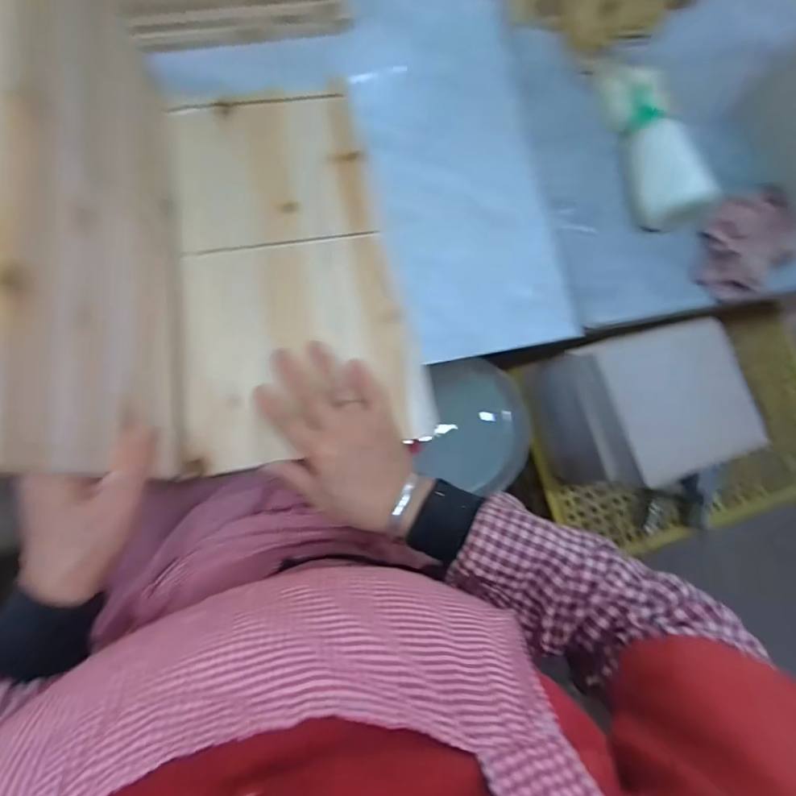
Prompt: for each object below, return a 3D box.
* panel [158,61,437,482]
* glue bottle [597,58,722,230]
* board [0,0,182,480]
[{"bbox_3d":[-0.103,-0.130,0.447,0.214,0.029,0.365,-7,85,-10],"label":"panel"},{"bbox_3d":[0.259,-0.266,0.485,0.055,0.053,0.183,-14,84,-8],"label":"glue bottle"},{"bbox_3d":[-0.201,-0.125,0.324,0.026,0.219,0.343,-2,82,-6],"label":"board"}]

